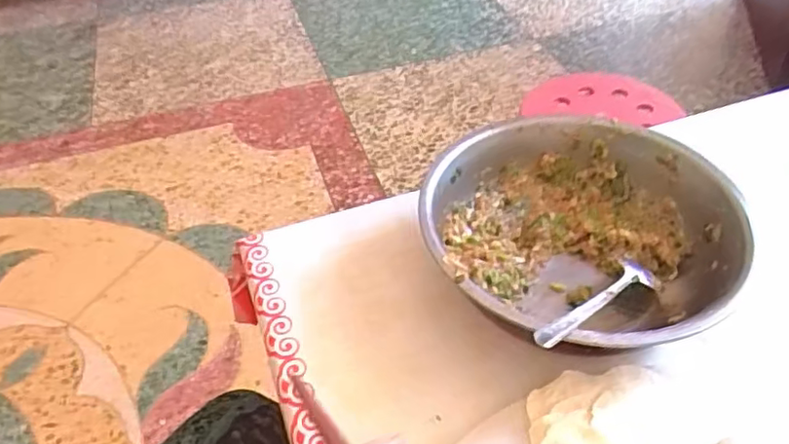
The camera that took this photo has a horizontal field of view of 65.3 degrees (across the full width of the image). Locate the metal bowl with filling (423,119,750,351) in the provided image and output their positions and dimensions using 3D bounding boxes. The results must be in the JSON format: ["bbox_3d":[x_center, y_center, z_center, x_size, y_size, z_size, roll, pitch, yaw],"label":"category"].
[{"bbox_3d":[0.142,0.012,0.499,0.226,0.075,0.234,-2,43,2],"label":"metal bowl with filling"}]

